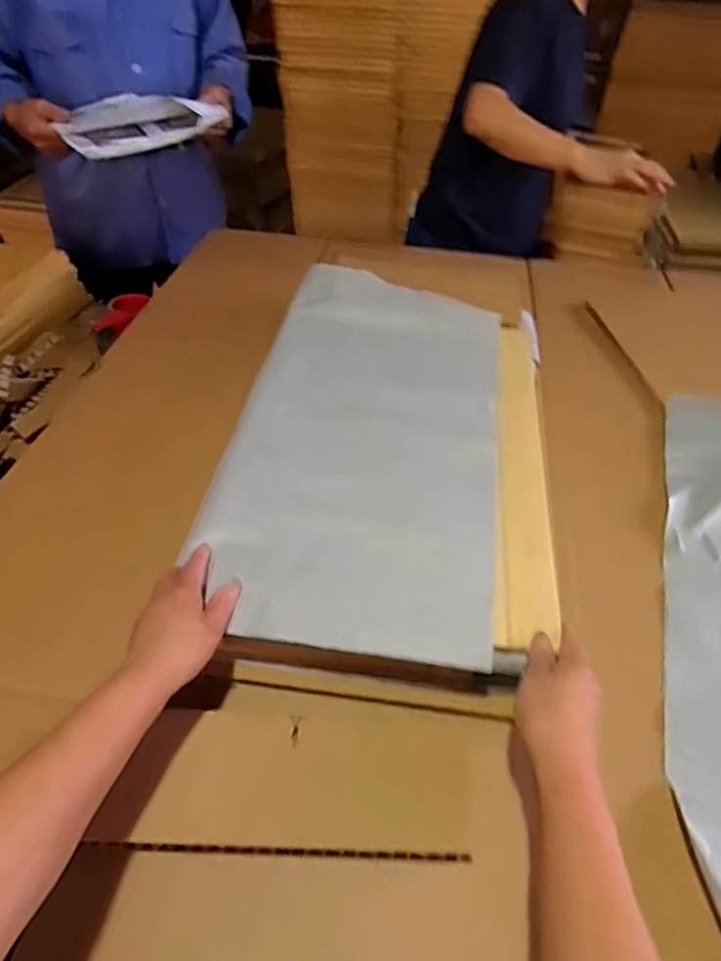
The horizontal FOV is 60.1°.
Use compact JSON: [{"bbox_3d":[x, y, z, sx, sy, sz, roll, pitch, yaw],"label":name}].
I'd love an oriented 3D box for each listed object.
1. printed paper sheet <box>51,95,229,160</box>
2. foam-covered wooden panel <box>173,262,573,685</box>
[{"bbox_3d":[-0.420,-0.695,1.210,0.300,0.076,0.156,-22,49,-23],"label":"printed paper sheet"},{"bbox_3d":[0.036,-0.065,0.739,0.367,0.061,0.589,10,52,3],"label":"foam-covered wooden panel"}]

